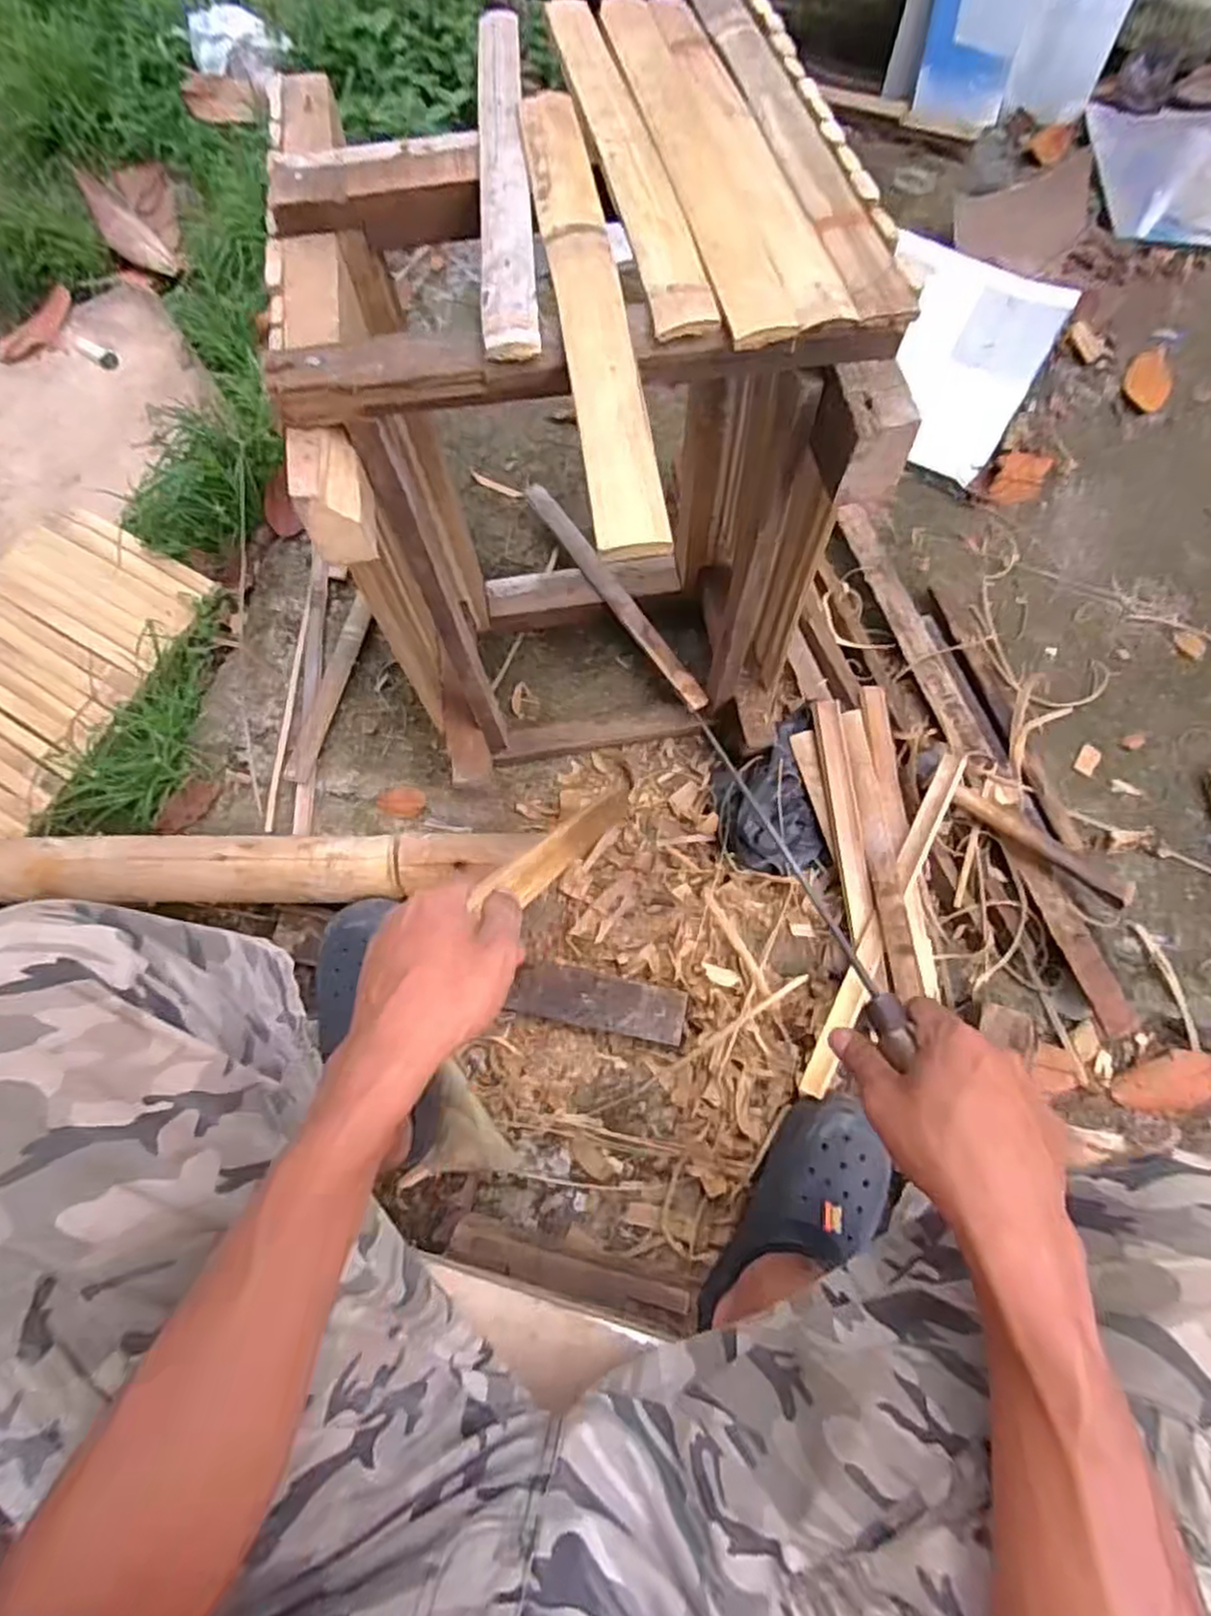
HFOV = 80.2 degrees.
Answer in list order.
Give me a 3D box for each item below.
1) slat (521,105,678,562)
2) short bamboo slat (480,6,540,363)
[{"bbox_3d":[-0.011,-0.296,0.411,0.038,0.005,0.377,-9,68,0],"label":"slat"},{"bbox_3d":[-0.066,-0.420,0.468,0.031,0.010,0.367,-5,67,0],"label":"short bamboo slat"}]

